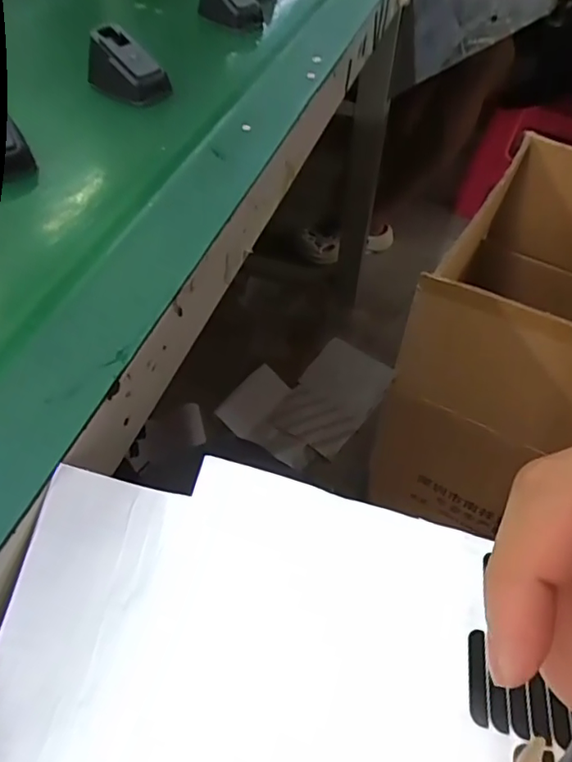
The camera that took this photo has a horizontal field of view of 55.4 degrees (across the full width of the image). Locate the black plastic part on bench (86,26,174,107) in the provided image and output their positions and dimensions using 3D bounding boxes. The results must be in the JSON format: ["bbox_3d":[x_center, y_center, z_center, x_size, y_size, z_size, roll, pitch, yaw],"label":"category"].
[{"bbox_3d":[-0.135,-0.264,0.461,0.063,0.046,0.034,22,54,15],"label":"black plastic part on bench"}]

